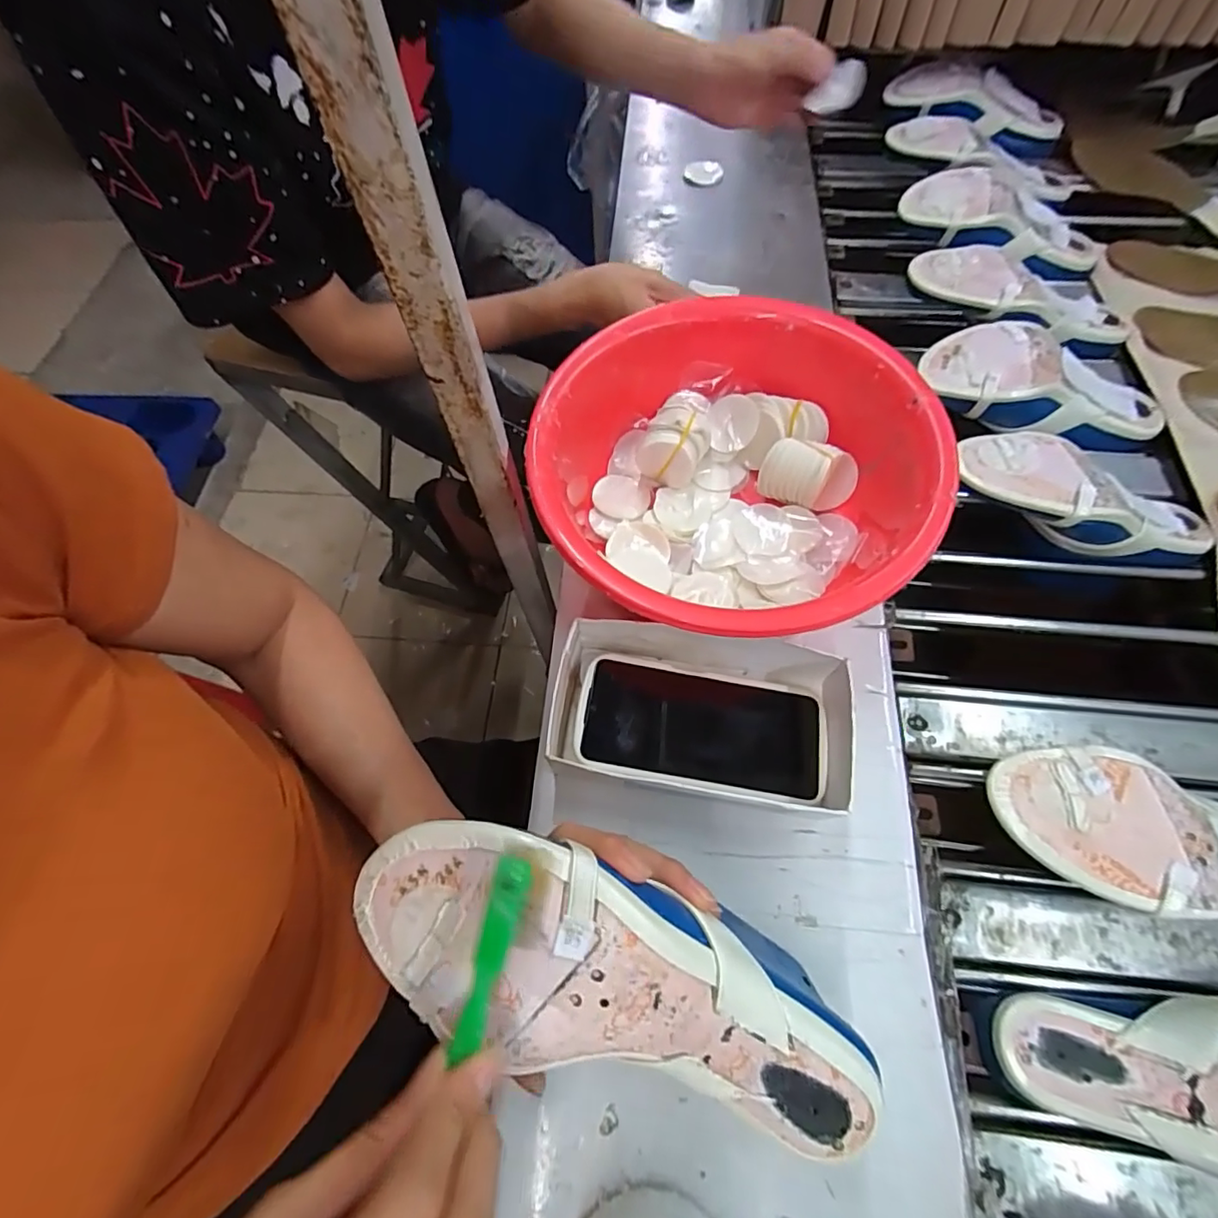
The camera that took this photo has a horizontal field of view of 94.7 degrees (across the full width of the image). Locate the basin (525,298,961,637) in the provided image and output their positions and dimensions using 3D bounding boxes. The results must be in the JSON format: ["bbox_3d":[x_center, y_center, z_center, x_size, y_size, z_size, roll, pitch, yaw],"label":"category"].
[{"bbox_3d":[0.088,-0.095,0.421,0.272,0.090,0.270,-1,65,3],"label":"basin"}]

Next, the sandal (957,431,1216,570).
[{"bbox_3d":[0.404,-0.089,0.465,0.232,0.049,0.086,17,66,-8],"label":"sandal"}]

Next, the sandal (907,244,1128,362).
[{"bbox_3d":[0.430,-0.318,0.578,0.242,0.051,0.096,15,65,-7],"label":"sandal"}]

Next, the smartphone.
[{"bbox_3d":[0.065,0.079,0.379,0.167,0.014,0.081,10,60,1],"label":"smartphone"}]

